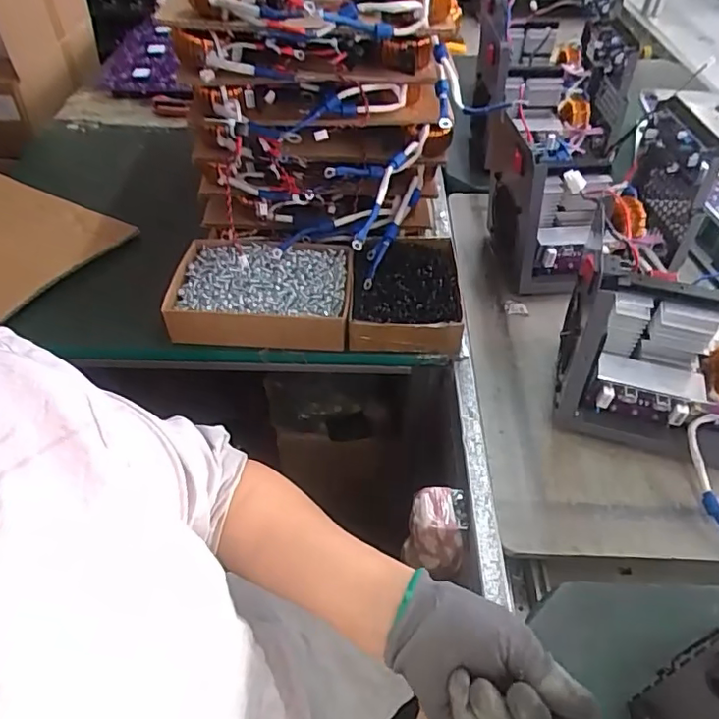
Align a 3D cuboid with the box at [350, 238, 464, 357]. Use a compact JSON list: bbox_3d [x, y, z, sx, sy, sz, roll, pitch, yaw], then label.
[{"bbox_3d":[0.054,-0.085,0.681,0.129,0.056,0.173,1,47,0],"label":"box"}]

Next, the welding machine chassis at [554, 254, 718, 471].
[{"bbox_3d":[0.320,-0.017,0.536,0.224,0.184,0.165,19,50,17],"label":"welding machine chassis"}]

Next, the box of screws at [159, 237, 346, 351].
[{"bbox_3d":[-0.119,-0.083,0.675,0.215,0.044,0.143,3,47,2],"label":"box of screws"}]

